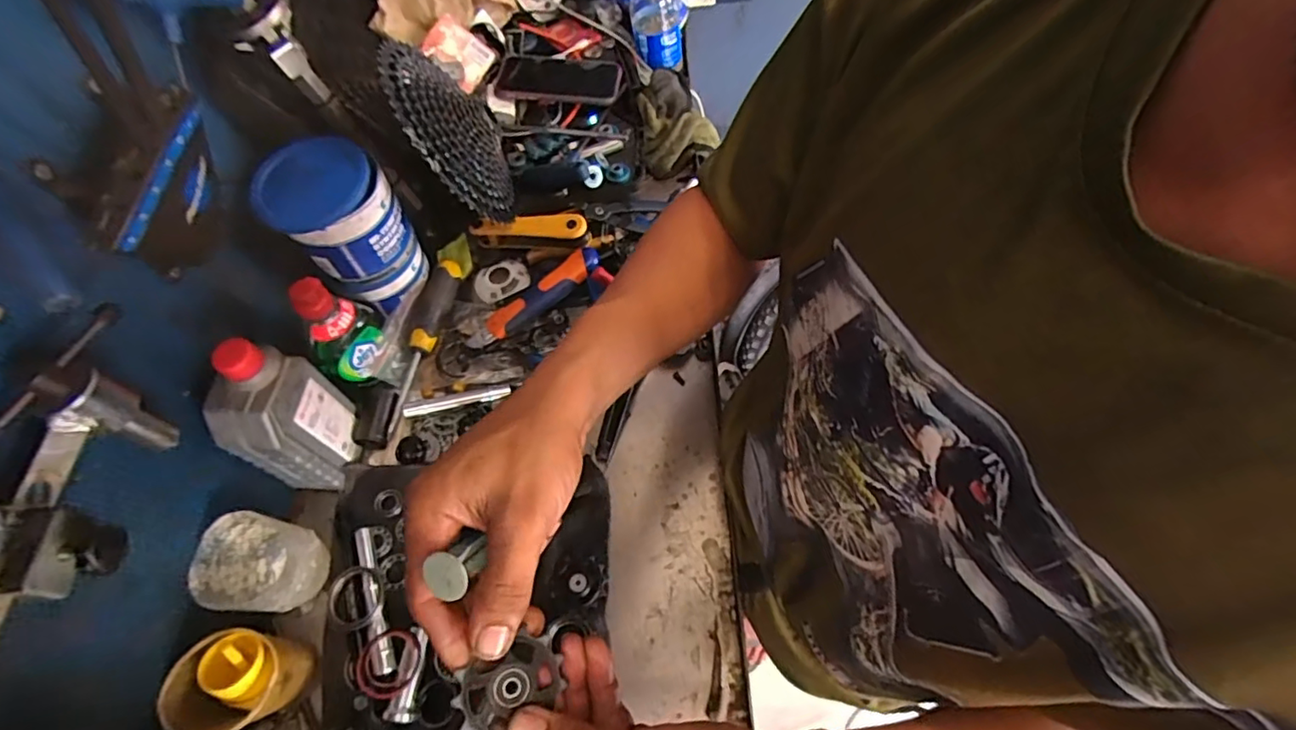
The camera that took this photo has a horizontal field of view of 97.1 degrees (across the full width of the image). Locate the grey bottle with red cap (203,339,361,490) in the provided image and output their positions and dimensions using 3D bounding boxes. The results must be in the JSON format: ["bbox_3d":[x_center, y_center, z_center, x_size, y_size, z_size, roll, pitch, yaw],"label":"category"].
[{"bbox_3d":[-0.313,0.046,0.495,0.050,0.162,0.081,6,64,5],"label":"grey bottle with red cap"}]

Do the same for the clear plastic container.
[{"bbox_3d":[-0.316,0.167,0.478,0.066,0.084,0.070,-1,63,2],"label":"clear plastic container"}]

